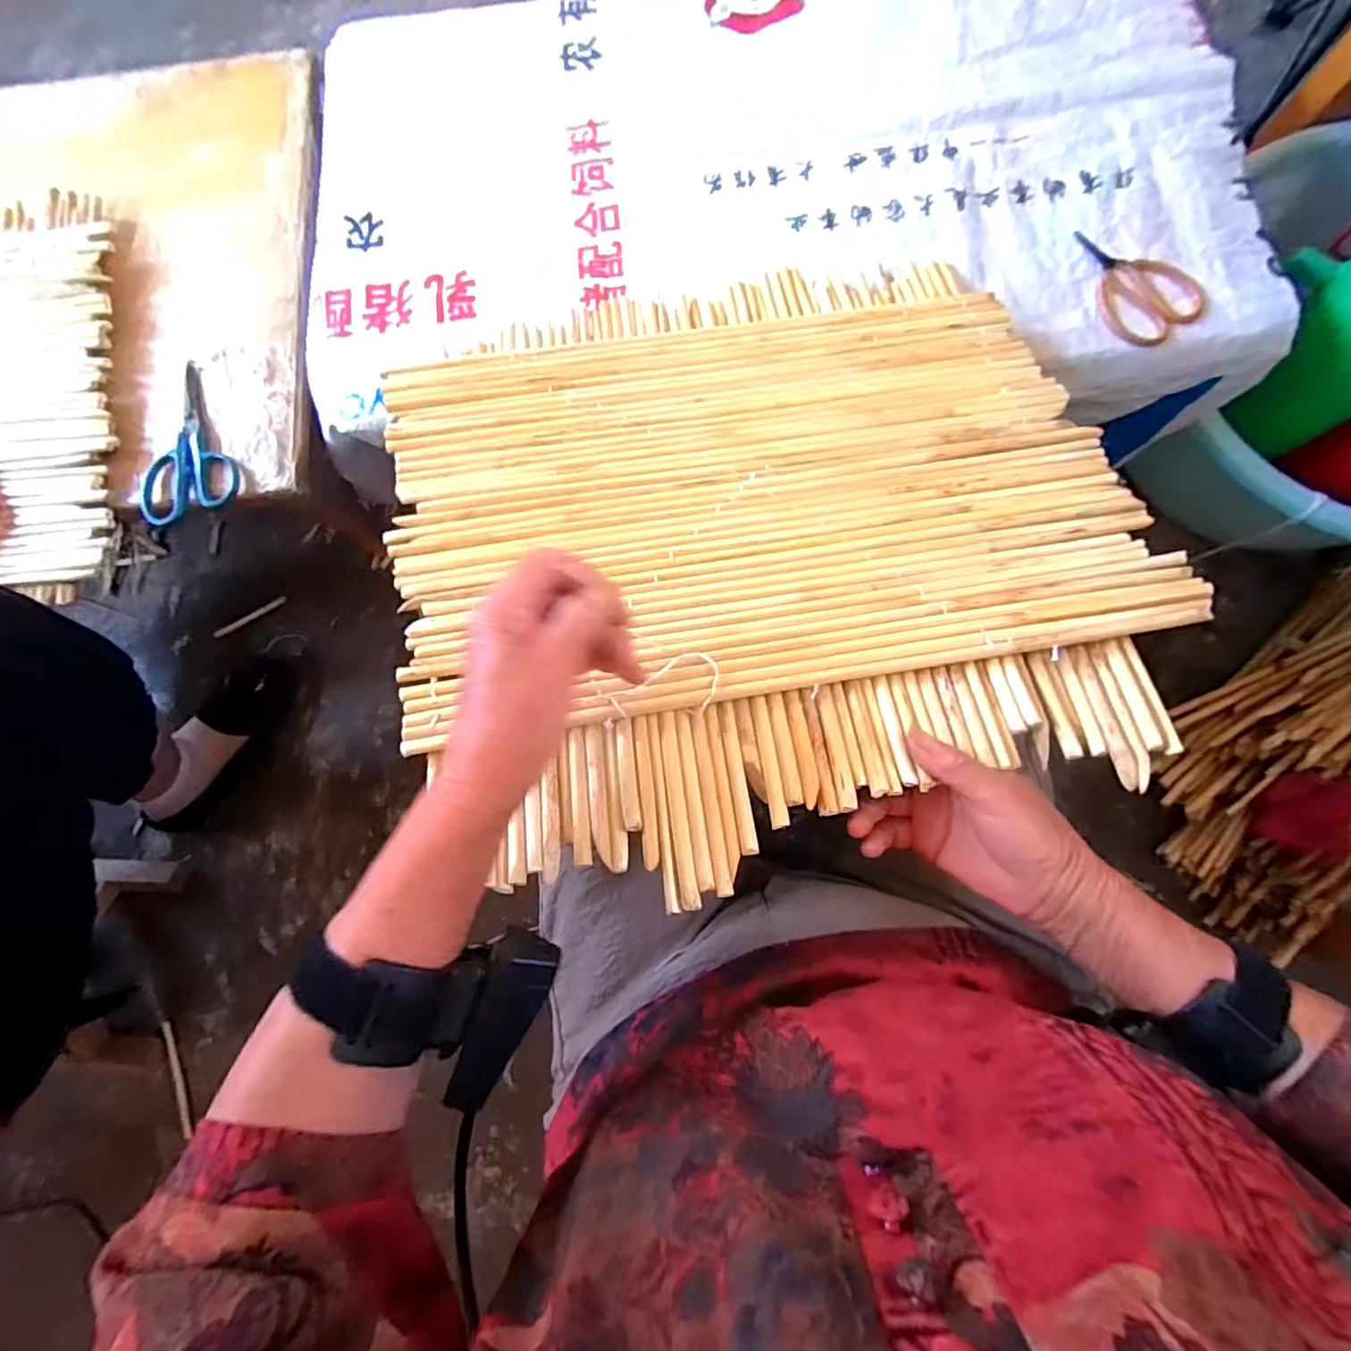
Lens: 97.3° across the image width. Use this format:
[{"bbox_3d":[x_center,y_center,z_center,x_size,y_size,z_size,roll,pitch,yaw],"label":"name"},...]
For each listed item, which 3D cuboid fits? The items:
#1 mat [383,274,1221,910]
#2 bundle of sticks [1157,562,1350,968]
[{"bbox_3d":[0.054,-0.112,0.403,0.472,0.019,0.439,-13,67,-4],"label":"mat"},{"bbox_3d":[0.801,0.028,0.664,0.581,0.104,0.246,-37,81,-3],"label":"bundle of sticks"}]

